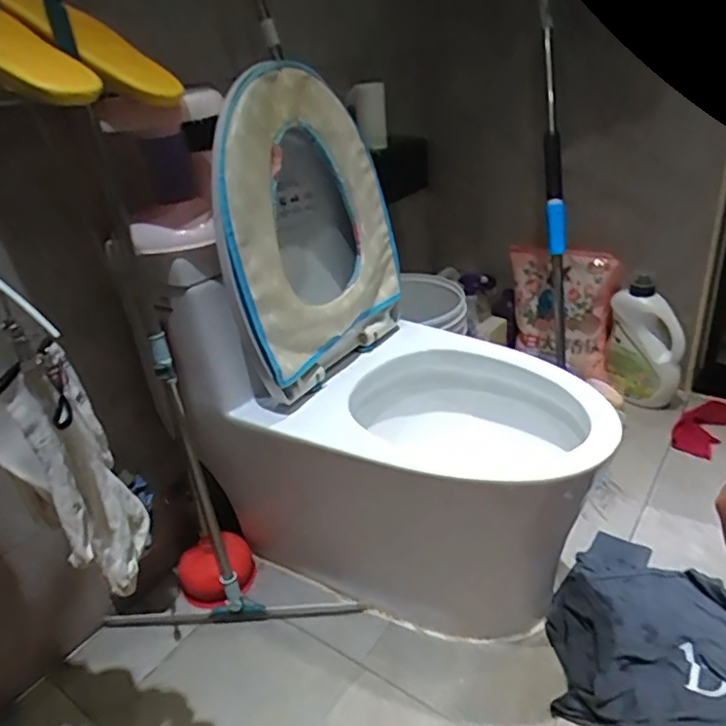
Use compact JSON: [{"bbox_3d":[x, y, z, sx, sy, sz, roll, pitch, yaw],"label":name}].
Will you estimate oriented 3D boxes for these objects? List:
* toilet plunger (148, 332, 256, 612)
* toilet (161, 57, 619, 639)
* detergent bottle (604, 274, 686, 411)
[{"bbox_3d":[-0.286,0.208,0.992,0.137,0.550,0.118,-16,29,-17],"label":"toilet plunger"},{"bbox_3d":[0.054,-0.013,0.977,0.579,0.808,0.365,4,30,17],"label":"toilet"},{"bbox_3d":[0.710,-0.056,1.493,0.175,0.324,0.105,6,16,37],"label":"detergent bottle"}]

